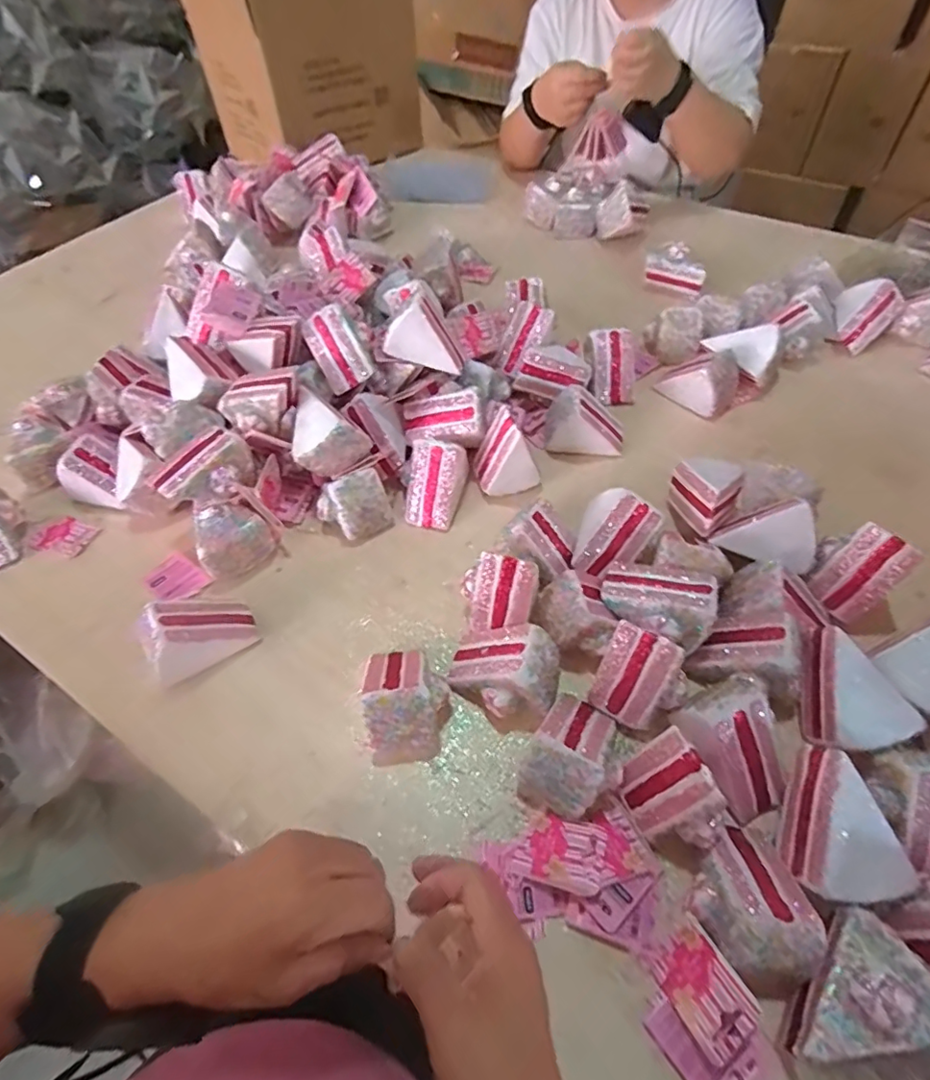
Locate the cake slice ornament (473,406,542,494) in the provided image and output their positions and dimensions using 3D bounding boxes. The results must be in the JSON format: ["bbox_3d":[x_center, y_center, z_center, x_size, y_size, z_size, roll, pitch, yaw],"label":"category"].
[{"bbox_3d":[0.046,-0.091,0.582,0.069,0.091,0.051,-5,54,-2],"label":"cake slice ornament"}]

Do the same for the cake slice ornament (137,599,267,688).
[{"bbox_3d":[-0.238,0.082,0.483,0.092,0.066,0.052,-31,59,-19],"label":"cake slice ornament"}]

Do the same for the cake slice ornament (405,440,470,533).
[{"bbox_3d":[-0.032,-0.060,0.579,0.057,0.067,0.075,10,55,9],"label":"cake slice ornament"}]

